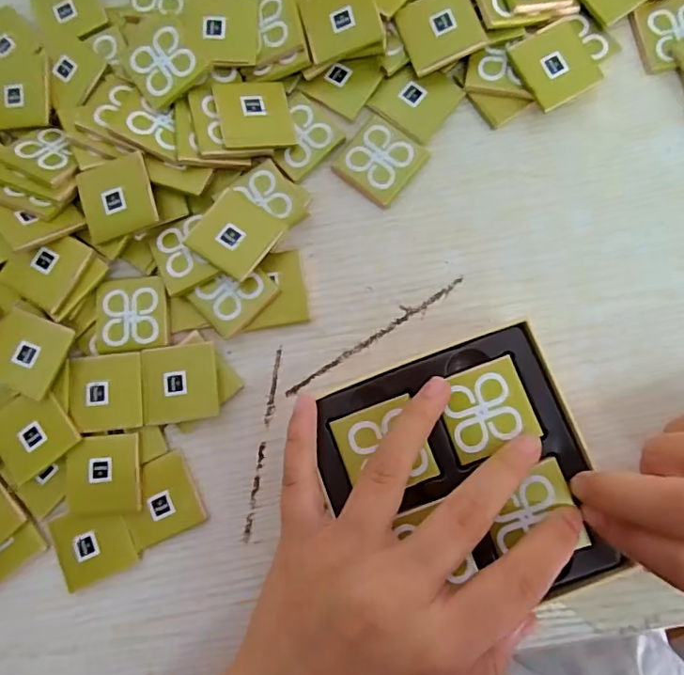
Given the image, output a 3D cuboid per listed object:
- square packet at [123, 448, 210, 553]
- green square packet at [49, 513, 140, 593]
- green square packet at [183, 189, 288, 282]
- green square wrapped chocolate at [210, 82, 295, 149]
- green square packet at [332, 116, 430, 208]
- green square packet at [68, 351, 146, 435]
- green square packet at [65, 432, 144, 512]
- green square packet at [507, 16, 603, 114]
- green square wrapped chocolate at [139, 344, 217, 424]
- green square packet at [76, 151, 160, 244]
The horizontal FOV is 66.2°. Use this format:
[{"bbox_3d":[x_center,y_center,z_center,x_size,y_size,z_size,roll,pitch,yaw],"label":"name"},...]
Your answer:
[{"bbox_3d":[-0.086,0.077,0.248,0.035,0.005,0.035,-27,83,0],"label":"square packet"},{"bbox_3d":[-0.117,0.097,0.246,0.035,0.004,0.033,-22,83,1],"label":"green square packet"},{"bbox_3d":[-0.051,-0.050,0.252,0.036,0.004,0.036,34,76,9],"label":"green square packet"},{"bbox_3d":[-0.043,-0.111,0.262,0.036,0.004,0.034,-9,86,-14],"label":"green square wrapped chocolate"},{"bbox_3d":[0.019,-0.089,0.263,0.035,0.004,0.036,39,87,7],"label":"green square packet"},{"bbox_3d":[-0.114,0.026,0.251,0.036,0.004,0.036,-6,83,3],"label":"green square packet"},{"bbox_3d":[-0.113,0.065,0.248,0.035,0.004,0.035,-5,83,3],"label":"green square packet"},{"bbox_3d":[0.105,-0.134,0.256,0.039,0.004,0.037,-32,88,-10],"label":"green square packet"},{"bbox_3d":[-0.078,0.022,0.251,0.036,0.007,0.036,-6,83,3],"label":"green square wrapped chocolate"},{"bbox_3d":[-0.109,-0.069,0.255,0.035,0.004,0.035,-16,83,2],"label":"green square packet"}]

